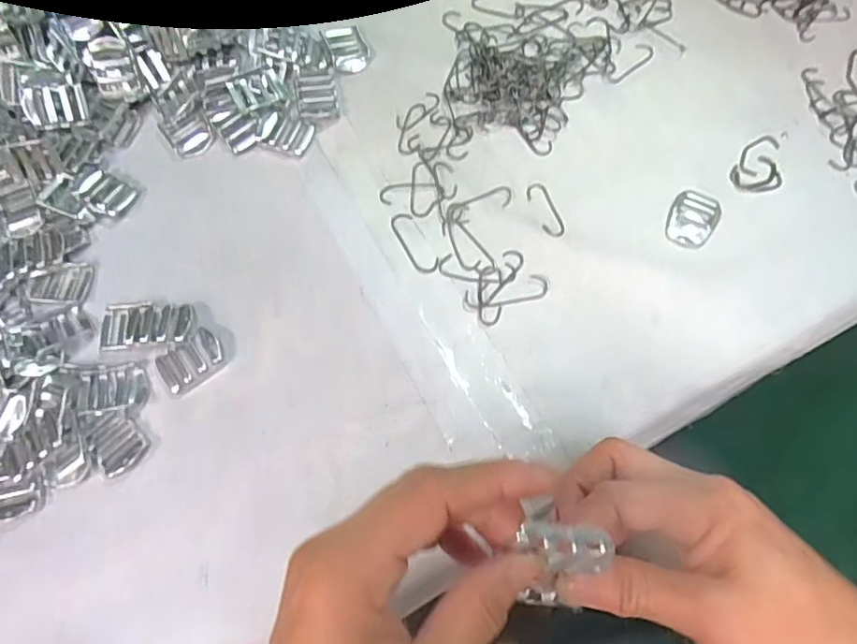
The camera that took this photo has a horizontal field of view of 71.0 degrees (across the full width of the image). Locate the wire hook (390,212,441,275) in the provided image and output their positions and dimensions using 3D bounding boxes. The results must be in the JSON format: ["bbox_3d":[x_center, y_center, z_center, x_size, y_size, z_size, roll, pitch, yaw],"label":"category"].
[{"bbox_3d":[-0.010,-0.053,0.399,0.016,0.004,0.049,-29,71,-8],"label":"wire hook"}]

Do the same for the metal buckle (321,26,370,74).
[{"bbox_3d":[-0.061,-0.207,0.455,0.028,0.009,0.039,-19,70,-4],"label":"metal buckle"}]

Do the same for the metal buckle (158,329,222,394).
[{"bbox_3d":[-0.148,0.024,0.374,0.040,0.007,0.025,-38,73,-10],"label":"metal buckle"}]

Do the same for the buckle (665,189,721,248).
[{"bbox_3d":[0.174,-0.069,0.398,0.030,0.004,0.042,29,74,12],"label":"buckle"}]

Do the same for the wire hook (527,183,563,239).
[{"bbox_3d":[0.079,-0.076,0.403,0.015,0.004,0.043,-19,70,-4],"label":"wire hook"}]

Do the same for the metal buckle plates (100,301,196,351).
[{"bbox_3d":[-0.180,0.000,0.382,0.061,0.010,0.032,-3,70,1],"label":"metal buckle plates"}]

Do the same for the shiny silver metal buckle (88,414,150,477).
[{"bbox_3d":[-0.185,0.070,0.358,0.028,0.005,0.035,-33,72,-9],"label":"shiny silver metal buckle"}]

